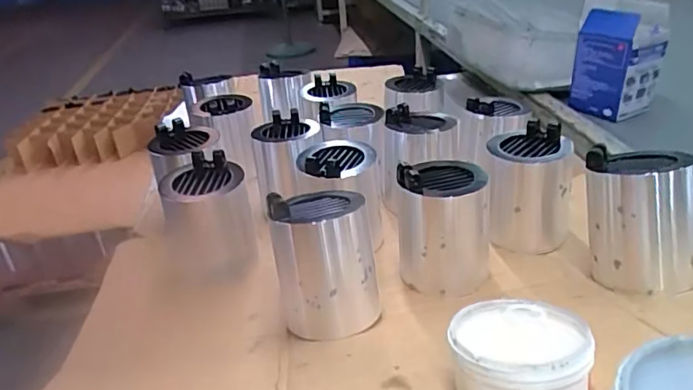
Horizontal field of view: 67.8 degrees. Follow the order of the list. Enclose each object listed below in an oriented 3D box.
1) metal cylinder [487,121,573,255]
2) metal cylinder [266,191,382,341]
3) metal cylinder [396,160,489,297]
[{"bbox_3d":[0.198,-0.004,0.569,0.087,0.120,0.081,2,30,12],"label":"metal cylinder"},{"bbox_3d":[-0.019,0.058,0.475,0.091,0.134,0.104,-6,16,7],"label":"metal cylinder"},{"bbox_3d":[0.094,0.026,0.508,0.088,0.111,0.090,2,30,12],"label":"metal cylinder"}]

